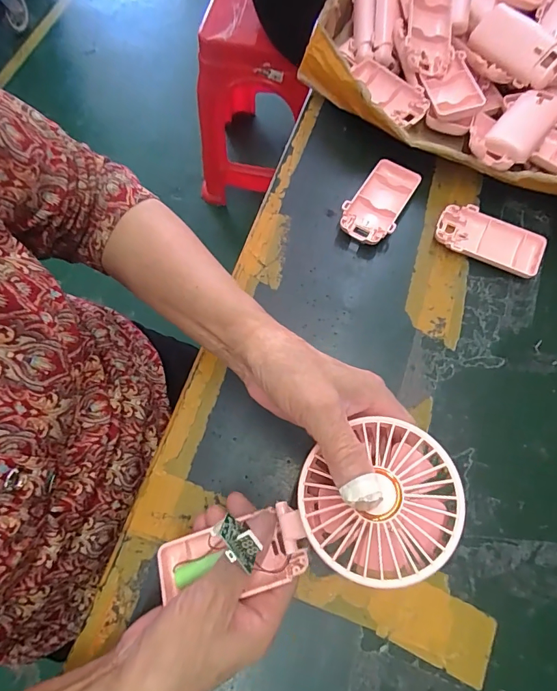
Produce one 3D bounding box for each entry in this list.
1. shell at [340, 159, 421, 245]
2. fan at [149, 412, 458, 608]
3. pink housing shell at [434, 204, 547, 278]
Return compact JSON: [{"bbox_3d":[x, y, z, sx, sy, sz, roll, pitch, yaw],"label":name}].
[{"bbox_3d":[0.096,-0.137,0.408,0.049,0.020,0.094,26,71,10],"label":"shell"},{"bbox_3d":[0.011,0.105,0.253,0.185,0.034,0.078,-25,68,22],"label":"fan"},{"bbox_3d":[0.193,-0.095,0.391,0.093,0.016,0.049,25,71,10],"label":"pink housing shell"}]

